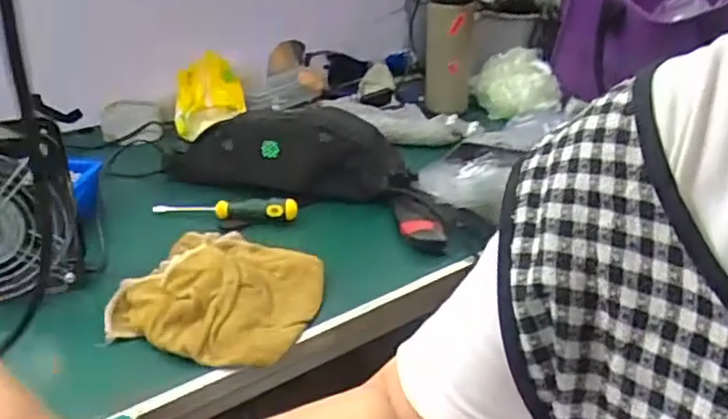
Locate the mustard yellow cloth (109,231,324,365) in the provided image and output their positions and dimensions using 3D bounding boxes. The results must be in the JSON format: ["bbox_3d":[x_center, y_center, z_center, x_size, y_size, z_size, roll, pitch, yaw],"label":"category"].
[{"bbox_3d":[-0.122,0.058,0.570,0.164,0.038,0.161,8,28,15],"label":"mustard yellow cloth"}]

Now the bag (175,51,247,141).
[{"bbox_3d":[-0.223,-0.166,0.922,0.104,0.085,0.077,-15,31,-27],"label":"bag"}]

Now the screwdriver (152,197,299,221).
[{"bbox_3d":[-0.151,-0.006,0.712,0.160,0.023,0.022,4,27,7],"label":"screwdriver"}]

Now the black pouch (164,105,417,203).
[{"bbox_3d":[-0.096,-0.065,0.756,0.294,0.080,0.085,3,27,4],"label":"black pouch"}]

